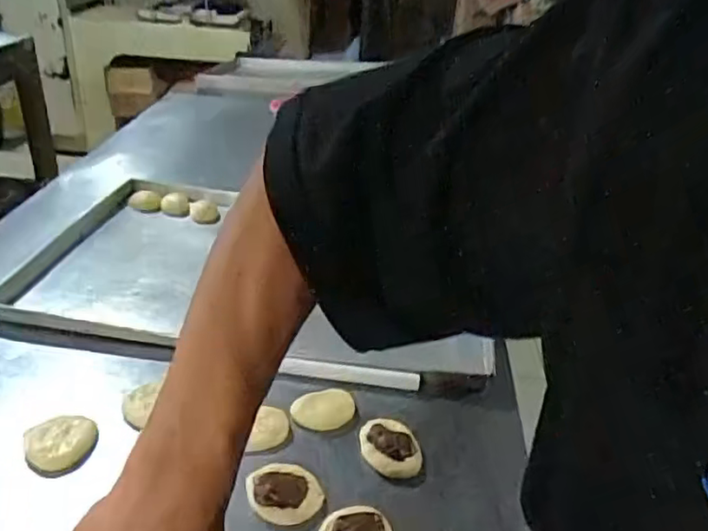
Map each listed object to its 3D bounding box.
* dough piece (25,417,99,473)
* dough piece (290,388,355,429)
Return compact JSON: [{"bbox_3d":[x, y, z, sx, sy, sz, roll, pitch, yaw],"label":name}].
[{"bbox_3d":[-0.327,0.197,0.685,0.072,0.011,0.076,3,29,-2],"label":"dough piece"},{"bbox_3d":[-0.037,0.172,0.745,0.077,0.010,0.061,-1,29,-9],"label":"dough piece"}]

